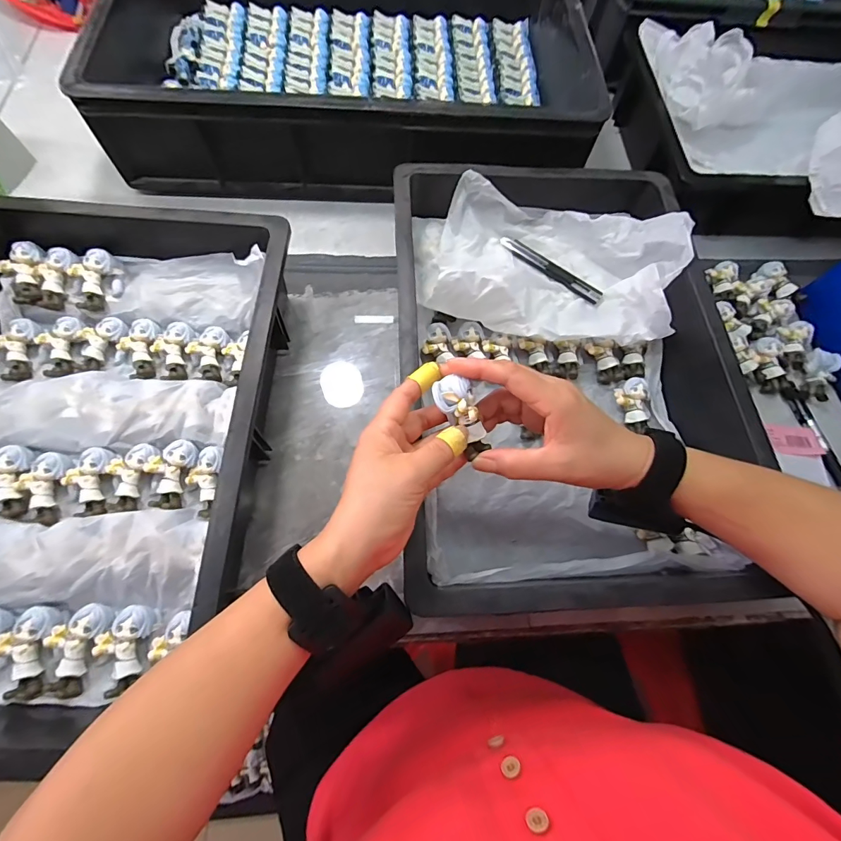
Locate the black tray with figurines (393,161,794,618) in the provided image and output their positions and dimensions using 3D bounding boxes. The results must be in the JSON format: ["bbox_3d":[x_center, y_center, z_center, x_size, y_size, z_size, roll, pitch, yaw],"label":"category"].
[{"bbox_3d":[0.133,-0.062,0.414,0.313,0.095,0.440,-1,68,-5],"label":"black tray with figurines"}]

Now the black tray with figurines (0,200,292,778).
[{"bbox_3d":[-0.294,0.014,0.358,0.319,0.089,0.454,5,68,-2],"label":"black tray with figurines"}]

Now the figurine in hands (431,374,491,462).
[{"bbox_3d":[0.034,-0.002,0.291,0.025,0.019,0.059,-30,104,-10],"label":"figurine in hands"}]

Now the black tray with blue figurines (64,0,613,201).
[{"bbox_3d":[-0.086,-0.494,0.548,0.582,0.146,0.387,2,68,-3],"label":"black tray with blue figurines"}]

